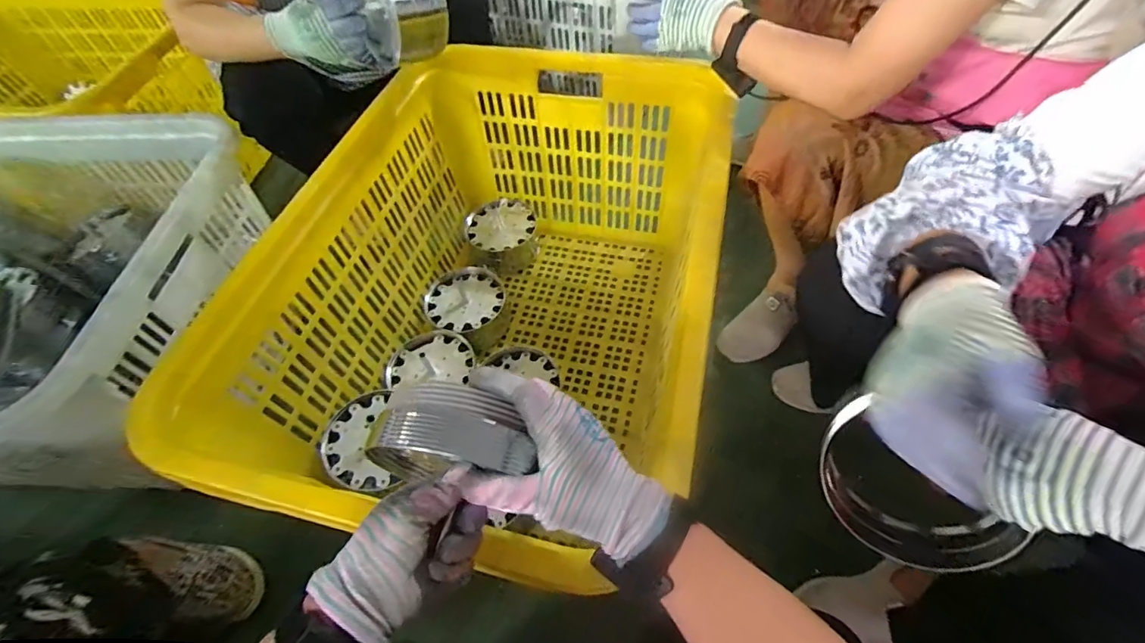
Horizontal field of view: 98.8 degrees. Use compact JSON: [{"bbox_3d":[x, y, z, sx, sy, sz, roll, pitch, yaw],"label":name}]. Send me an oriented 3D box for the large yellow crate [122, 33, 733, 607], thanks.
[{"bbox_3d":[-0.096,-0.040,0.828,0.591,0.418,0.787,10,56,11],"label":"large yellow crate"}]

